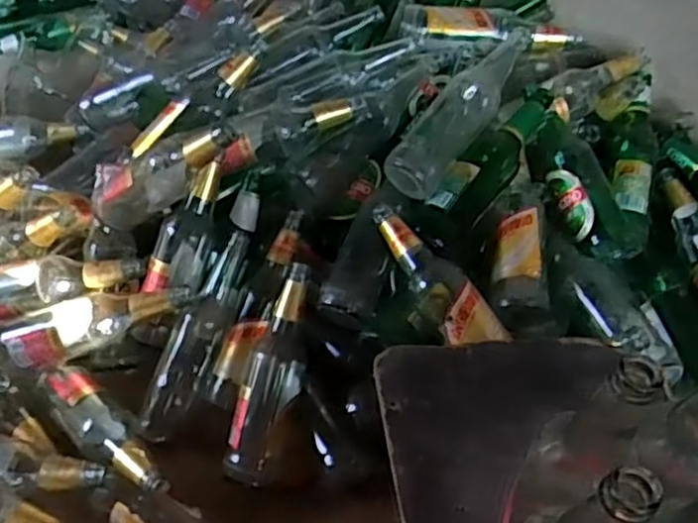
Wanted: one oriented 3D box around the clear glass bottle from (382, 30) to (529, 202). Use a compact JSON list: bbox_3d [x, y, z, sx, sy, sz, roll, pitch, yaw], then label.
[{"bbox_3d":[0.142,-0.193,0.880,0.076,0.077,0.278,30,61,25],"label":"clear glass bottle"}]

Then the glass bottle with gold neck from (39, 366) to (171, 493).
[{"bbox_3d":[-0.280,0.196,0.785,0.236,0.061,0.065,26,58,38],"label":"glass bottle with gold neck"}]

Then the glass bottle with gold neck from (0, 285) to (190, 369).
[{"bbox_3d":[-0.318,0.071,0.826,0.251,0.071,0.061,-12,52,-10],"label":"glass bottle with gold neck"}]

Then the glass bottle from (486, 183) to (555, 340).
[{"bbox_3d":[0.213,-0.014,0.843,0.078,0.063,0.223,8,52,6],"label":"glass bottle"}]

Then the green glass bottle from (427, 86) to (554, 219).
[{"bbox_3d":[0.186,-0.131,0.870,0.060,0.060,0.247,30,57,21],"label":"green glass bottle"}]

